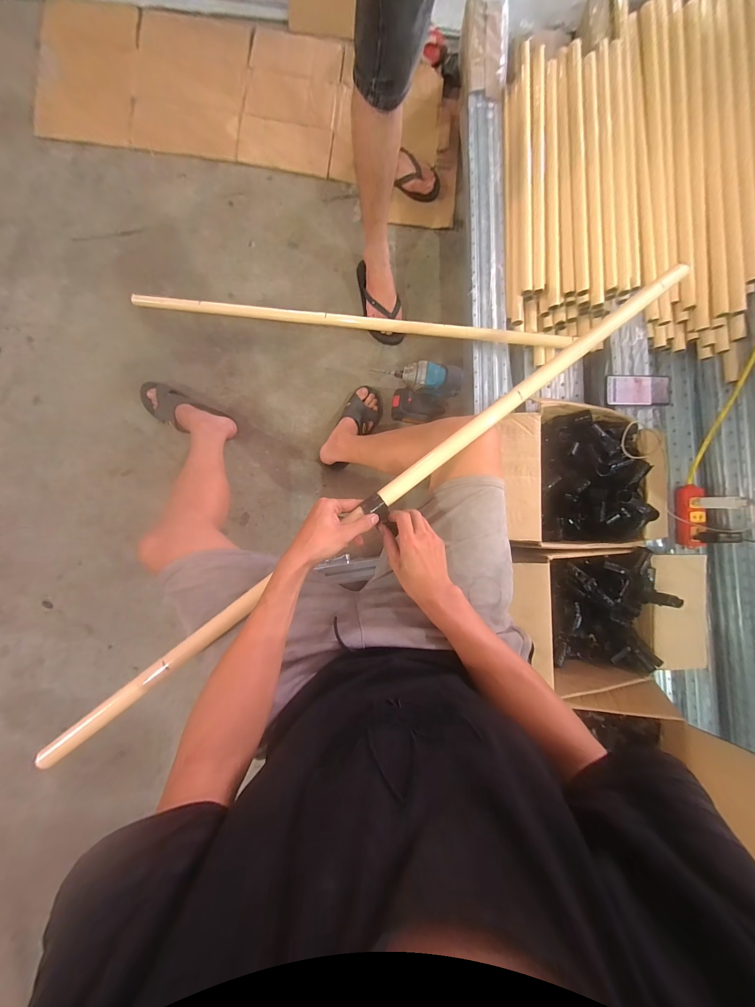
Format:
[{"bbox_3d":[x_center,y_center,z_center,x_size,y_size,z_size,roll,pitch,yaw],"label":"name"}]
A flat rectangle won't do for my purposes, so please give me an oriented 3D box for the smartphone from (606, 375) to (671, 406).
[{"bbox_3d":[0.638,-0.276,0.807,0.150,0.010,0.071,2,105,4],"label":"smartphone"}]

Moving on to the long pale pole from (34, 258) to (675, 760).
[{"bbox_3d":[0.014,-0.011,0.485,1.127,0.028,0.033,-38,89,-4],"label":"long pale pole"}]

